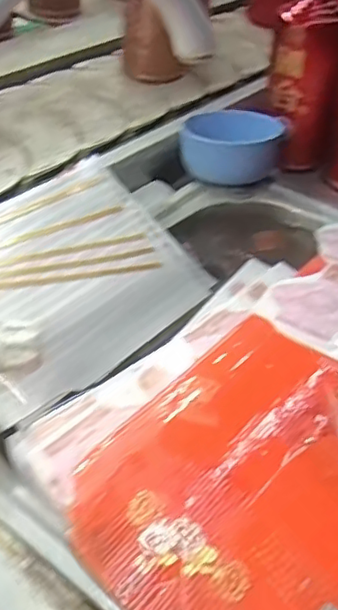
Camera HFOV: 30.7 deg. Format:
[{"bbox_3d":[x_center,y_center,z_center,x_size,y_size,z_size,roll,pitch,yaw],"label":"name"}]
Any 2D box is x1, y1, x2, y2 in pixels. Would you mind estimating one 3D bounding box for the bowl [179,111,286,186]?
[{"bbox_3d":[0.069,-0.173,0.680,0.096,0.061,0.096,34,50,29],"label":"bowl"}]

